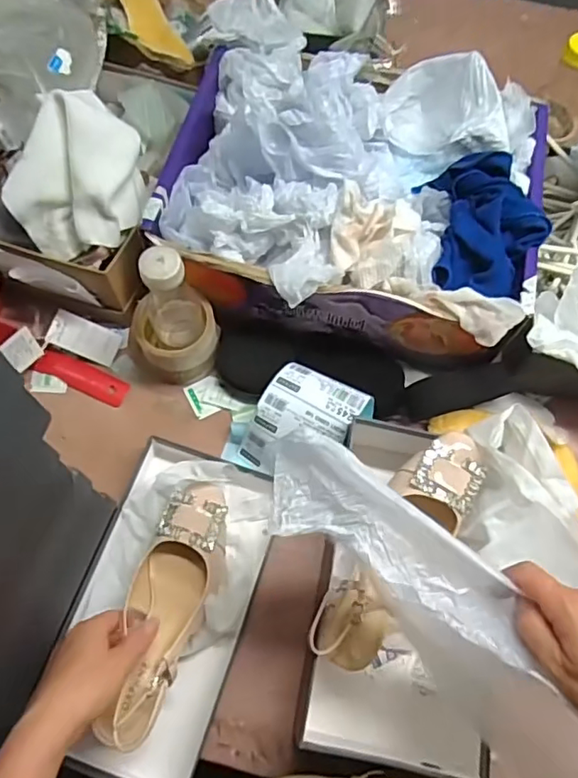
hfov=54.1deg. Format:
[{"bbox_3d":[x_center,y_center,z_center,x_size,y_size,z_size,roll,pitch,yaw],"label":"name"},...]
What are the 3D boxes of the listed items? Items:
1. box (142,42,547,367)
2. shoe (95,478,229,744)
[{"bbox_3d":[0.070,-0.225,0.641,0.398,0.152,0.344,9,67,2],"label":"box"},{"bbox_3d":[-0.114,0.202,0.536,0.077,0.046,0.239,11,54,3],"label":"shoe"}]

